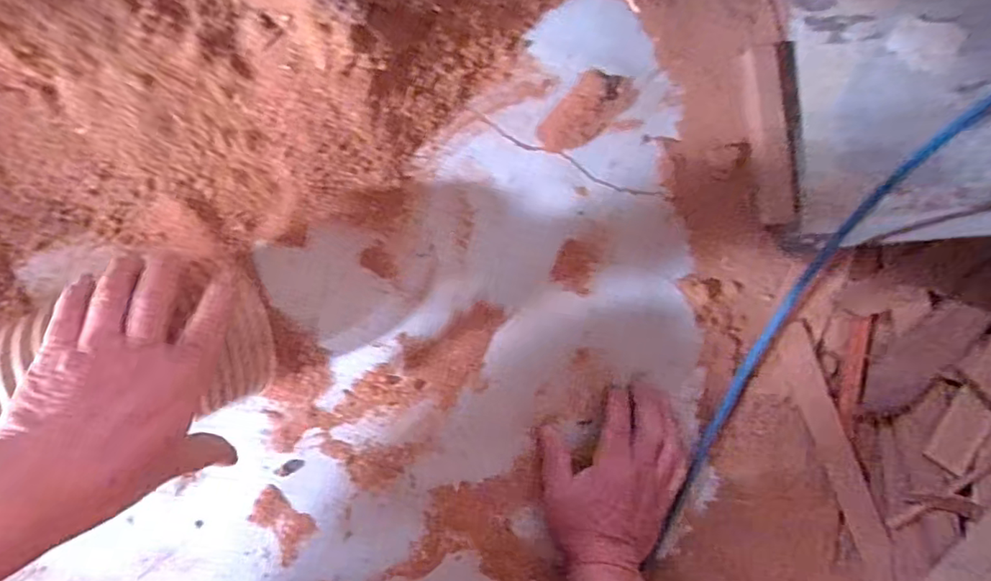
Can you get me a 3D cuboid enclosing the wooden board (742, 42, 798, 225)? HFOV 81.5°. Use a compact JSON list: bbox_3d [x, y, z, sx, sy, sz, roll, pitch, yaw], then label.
[{"bbox_3d":[0.231,-0.132,0.490,0.036,0.016,0.147,-10,91,4],"label":"wooden board"}]

